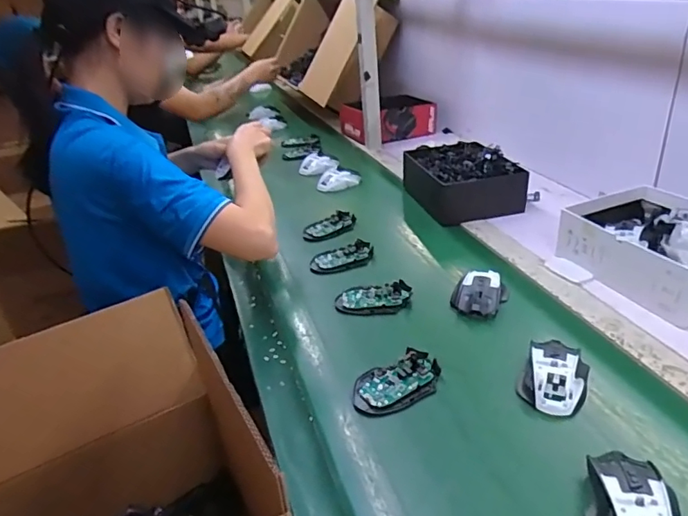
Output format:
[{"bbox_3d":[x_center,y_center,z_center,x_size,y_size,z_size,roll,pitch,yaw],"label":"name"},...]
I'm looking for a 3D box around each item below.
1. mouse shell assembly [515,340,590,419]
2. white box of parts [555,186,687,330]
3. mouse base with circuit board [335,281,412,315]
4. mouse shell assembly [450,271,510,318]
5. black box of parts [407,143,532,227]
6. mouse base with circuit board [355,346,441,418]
[{"bbox_3d":[0.249,0.138,0.602,0.071,0.034,0.095,13,34,29],"label":"mouse shell assembly"},{"bbox_3d":[0.486,-0.025,0.781,0.199,0.099,0.249,-16,31,-17],"label":"white box of parts"},{"bbox_3d":[0.046,0.063,0.788,0.114,0.018,0.058,-3,29,4],"label":"mouse base with circuit board"},{"bbox_3d":[0.201,0.052,0.762,0.068,0.037,0.084,15,35,32],"label":"mouse shell assembly"},{"bbox_3d":[0.246,-0.171,1.087,0.196,0.093,0.229,-10,29,-7],"label":"black box of parts"},{"bbox_3d":[0.064,0.151,0.629,0.114,0.018,0.073,-17,31,-20],"label":"mouse base with circuit board"}]

